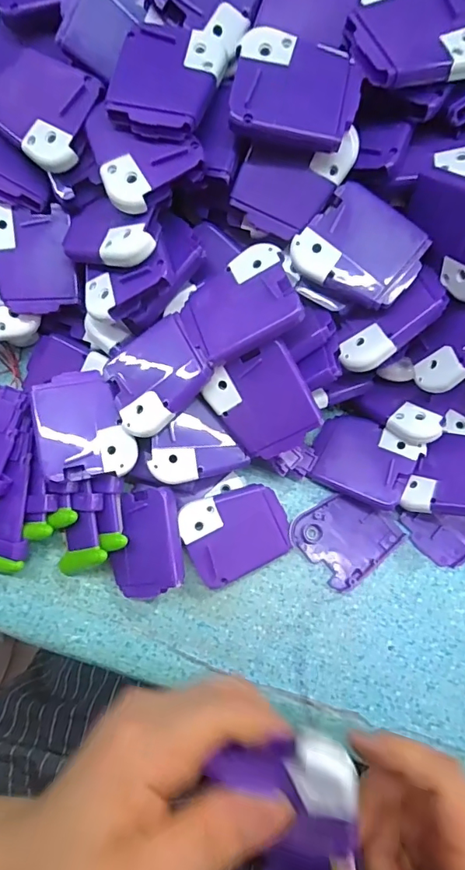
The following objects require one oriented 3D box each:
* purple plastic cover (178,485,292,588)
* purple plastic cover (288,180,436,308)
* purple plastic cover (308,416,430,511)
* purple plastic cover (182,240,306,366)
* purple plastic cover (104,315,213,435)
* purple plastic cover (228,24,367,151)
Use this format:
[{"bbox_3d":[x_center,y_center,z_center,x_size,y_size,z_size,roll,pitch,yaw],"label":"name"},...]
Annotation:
[{"bbox_3d":[0.002,0.058,0.291,0.060,0.014,0.055,-26,96,-10],"label":"purple plastic cover"},{"bbox_3d":[0.067,-0.097,0.254,0.061,0.008,0.052,42,96,5],"label":"purple plastic cover"},{"bbox_3d":[0.082,0.016,0.299,0.058,0.012,0.048,20,78,24],"label":"purple plastic cover"},{"bbox_3d":[0.005,-0.068,0.255,0.060,0.005,0.050,-34,68,10],"label":"purple plastic cover"},{"bbox_3d":[-0.042,-0.034,0.268,0.058,0.008,0.052,-37,69,12],"label":"purple plastic cover"},{"bbox_3d":[0.031,-0.168,0.236,0.059,0.014,0.051,9,76,1],"label":"purple plastic cover"}]

